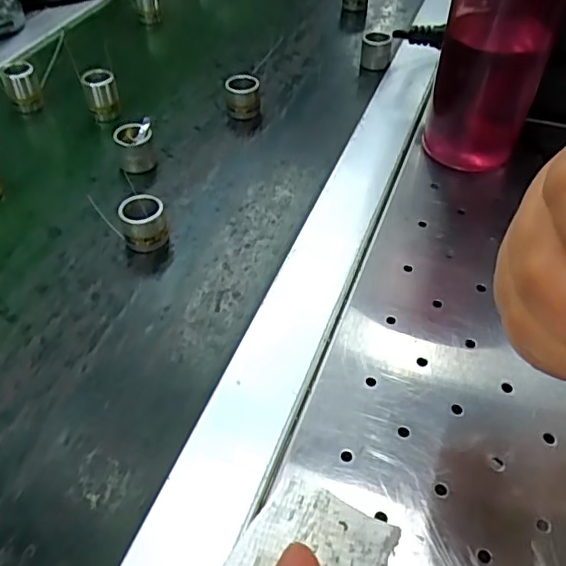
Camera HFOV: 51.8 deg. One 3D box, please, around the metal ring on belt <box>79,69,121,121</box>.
[{"bbox_3d":[-0.135,-0.138,0.435,0.022,0.037,0.018,-13,47,-10],"label":"metal ring on belt"}]

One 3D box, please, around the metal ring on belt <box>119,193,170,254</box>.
[{"bbox_3d":[-0.079,-0.033,0.331,0.025,0.028,0.024,-1,46,1],"label":"metal ring on belt"}]

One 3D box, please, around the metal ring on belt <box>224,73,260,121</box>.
[{"bbox_3d":[-0.030,-0.137,0.435,0.025,0.029,0.023,-1,46,1],"label":"metal ring on belt"}]

